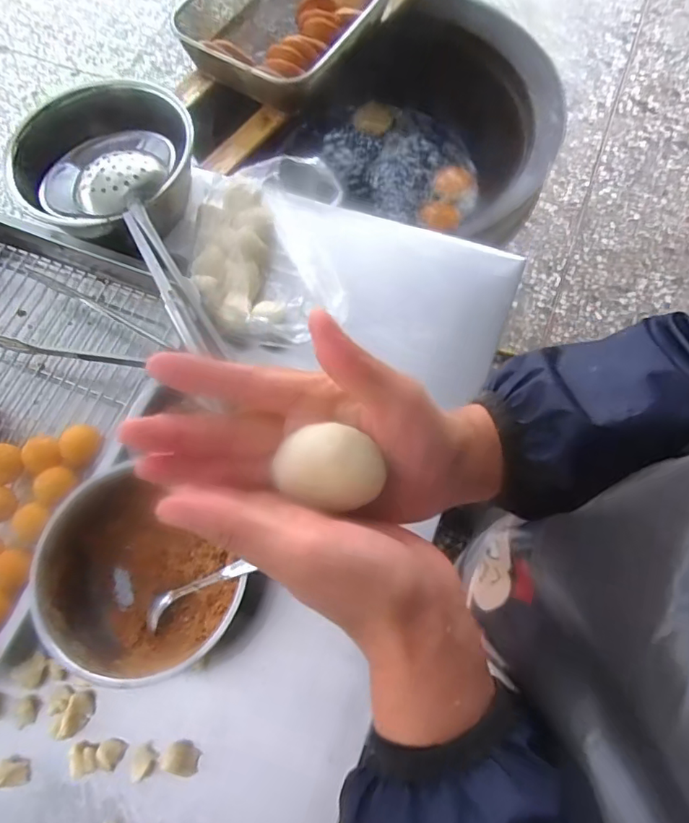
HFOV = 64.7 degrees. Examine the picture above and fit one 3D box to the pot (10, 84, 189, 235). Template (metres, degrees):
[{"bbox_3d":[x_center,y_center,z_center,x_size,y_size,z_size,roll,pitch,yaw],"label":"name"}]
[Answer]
[{"bbox_3d":[-0.263,-0.278,0.624,0.184,0.086,0.205,22,71,9],"label":"pot"}]

